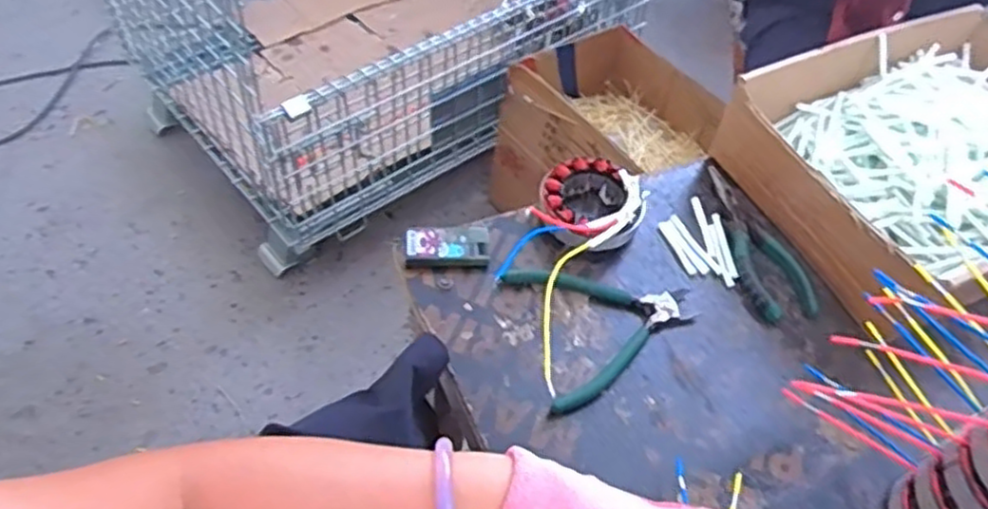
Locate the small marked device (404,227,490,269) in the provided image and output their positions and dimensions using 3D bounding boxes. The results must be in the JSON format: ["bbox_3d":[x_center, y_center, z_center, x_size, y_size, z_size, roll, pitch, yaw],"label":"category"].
[{"bbox_3d":[-0.039,-0.005,0.589,0.068,0.020,0.034,-4,53,-8],"label":"small marked device"}]

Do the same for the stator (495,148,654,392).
[{"bbox_3d":[0.057,-0.008,0.572,0.086,0.064,0.211,24,54,13],"label":"stator"}]

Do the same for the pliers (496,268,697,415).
[{"bbox_3d":[0.091,0.052,0.560,0.137,0.010,0.120,-11,54,-13],"label":"pliers"}]

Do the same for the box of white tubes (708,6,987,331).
[{"bbox_3d":[0.396,-0.093,0.646,0.323,0.080,0.225,-18,56,-18],"label":"box of white tubes"}]

